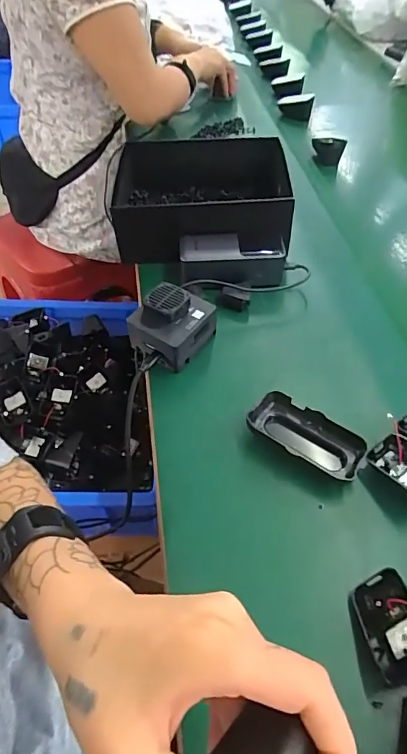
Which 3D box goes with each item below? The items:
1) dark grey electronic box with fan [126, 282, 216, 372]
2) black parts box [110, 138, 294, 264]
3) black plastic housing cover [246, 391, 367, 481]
[{"bbox_3d":[-0.035,-0.053,0.505,0.072,0.073,0.078,31,57,21],"label":"dark grey electronic box with fan"},{"bbox_3d":[-0.004,-0.255,0.634,0.238,0.080,0.222,-3,49,-3],"label":"black parts box"},{"bbox_3d":[0.098,0.061,0.433,0.109,0.041,0.049,26,55,20],"label":"black plastic housing cover"}]

